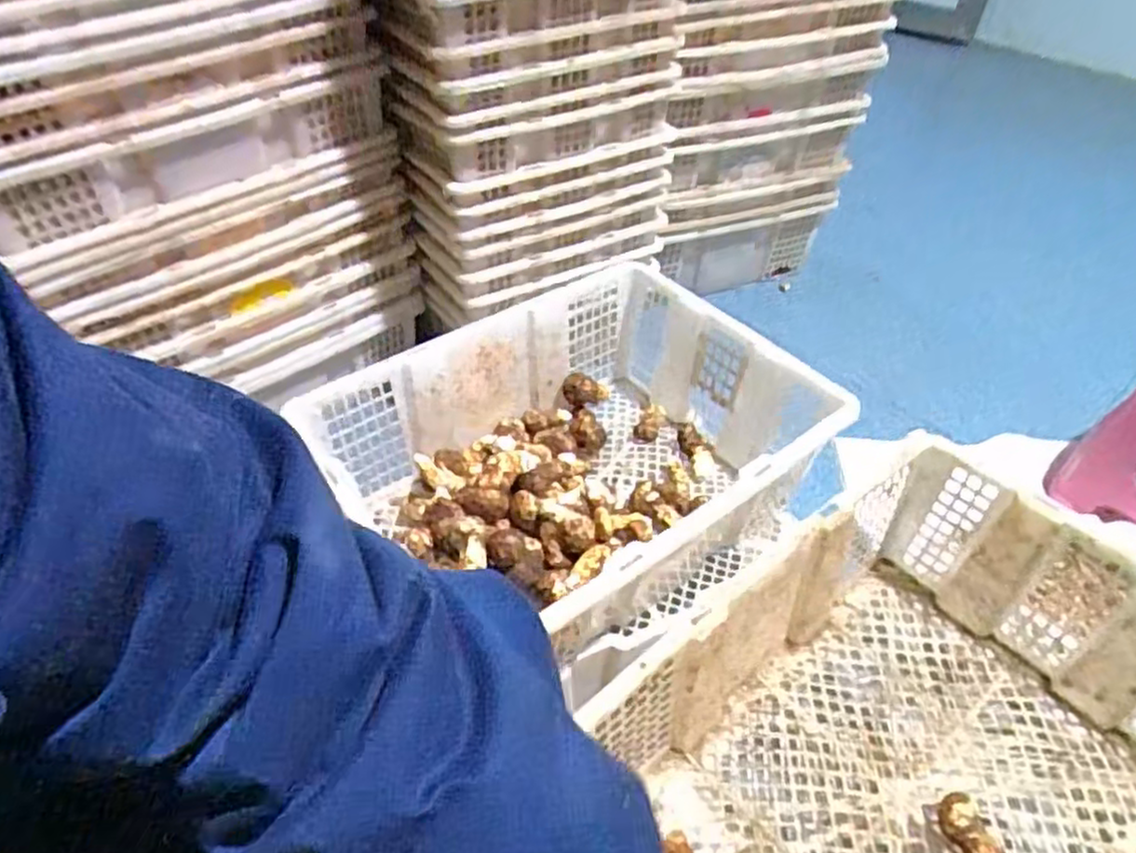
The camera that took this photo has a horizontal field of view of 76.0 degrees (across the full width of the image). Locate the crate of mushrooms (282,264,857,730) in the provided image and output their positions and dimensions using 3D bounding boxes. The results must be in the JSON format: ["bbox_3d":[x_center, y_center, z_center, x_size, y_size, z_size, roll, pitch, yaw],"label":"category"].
[{"bbox_3d":[0.036,0.027,0.774,0.395,0.166,0.375,-27,52,-26],"label":"crate of mushrooms"}]

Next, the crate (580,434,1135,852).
[{"bbox_3d":[0.267,0.254,0.540,0.449,0.177,0.343,-28,52,-27],"label":"crate"}]

